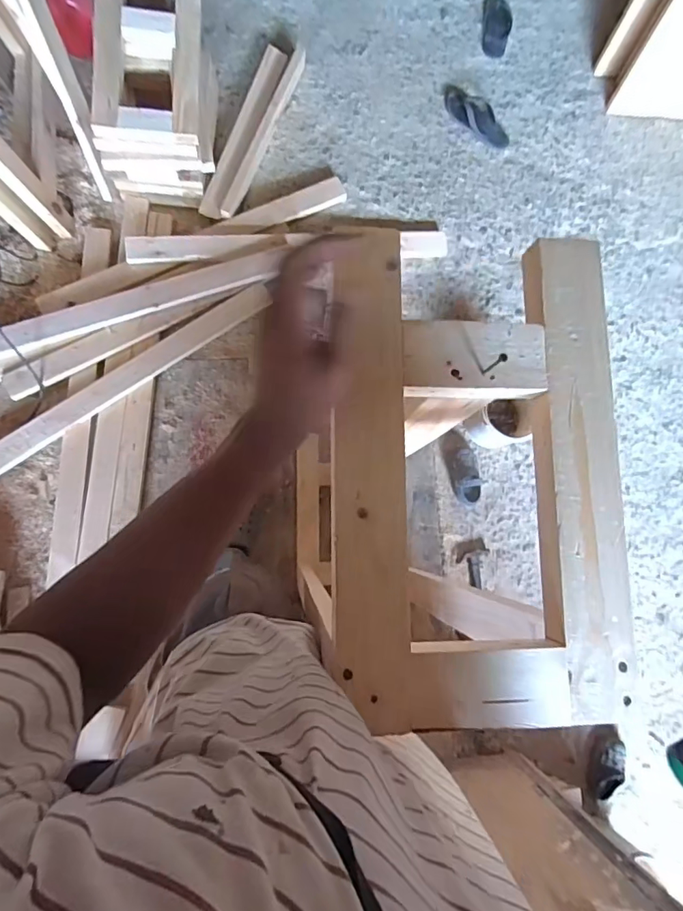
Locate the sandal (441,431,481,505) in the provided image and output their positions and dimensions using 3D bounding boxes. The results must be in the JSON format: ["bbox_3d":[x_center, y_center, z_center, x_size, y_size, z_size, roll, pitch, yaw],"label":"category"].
[{"bbox_3d":[0.378,0.036,1.517,0.102,0.037,0.235,-17,88,-8],"label":"sandal"}]

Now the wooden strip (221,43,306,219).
[{"bbox_3d":[-0.241,-1.024,1.539,0.048,0.028,0.629,22,83,-5],"label":"wooden strip"}]

